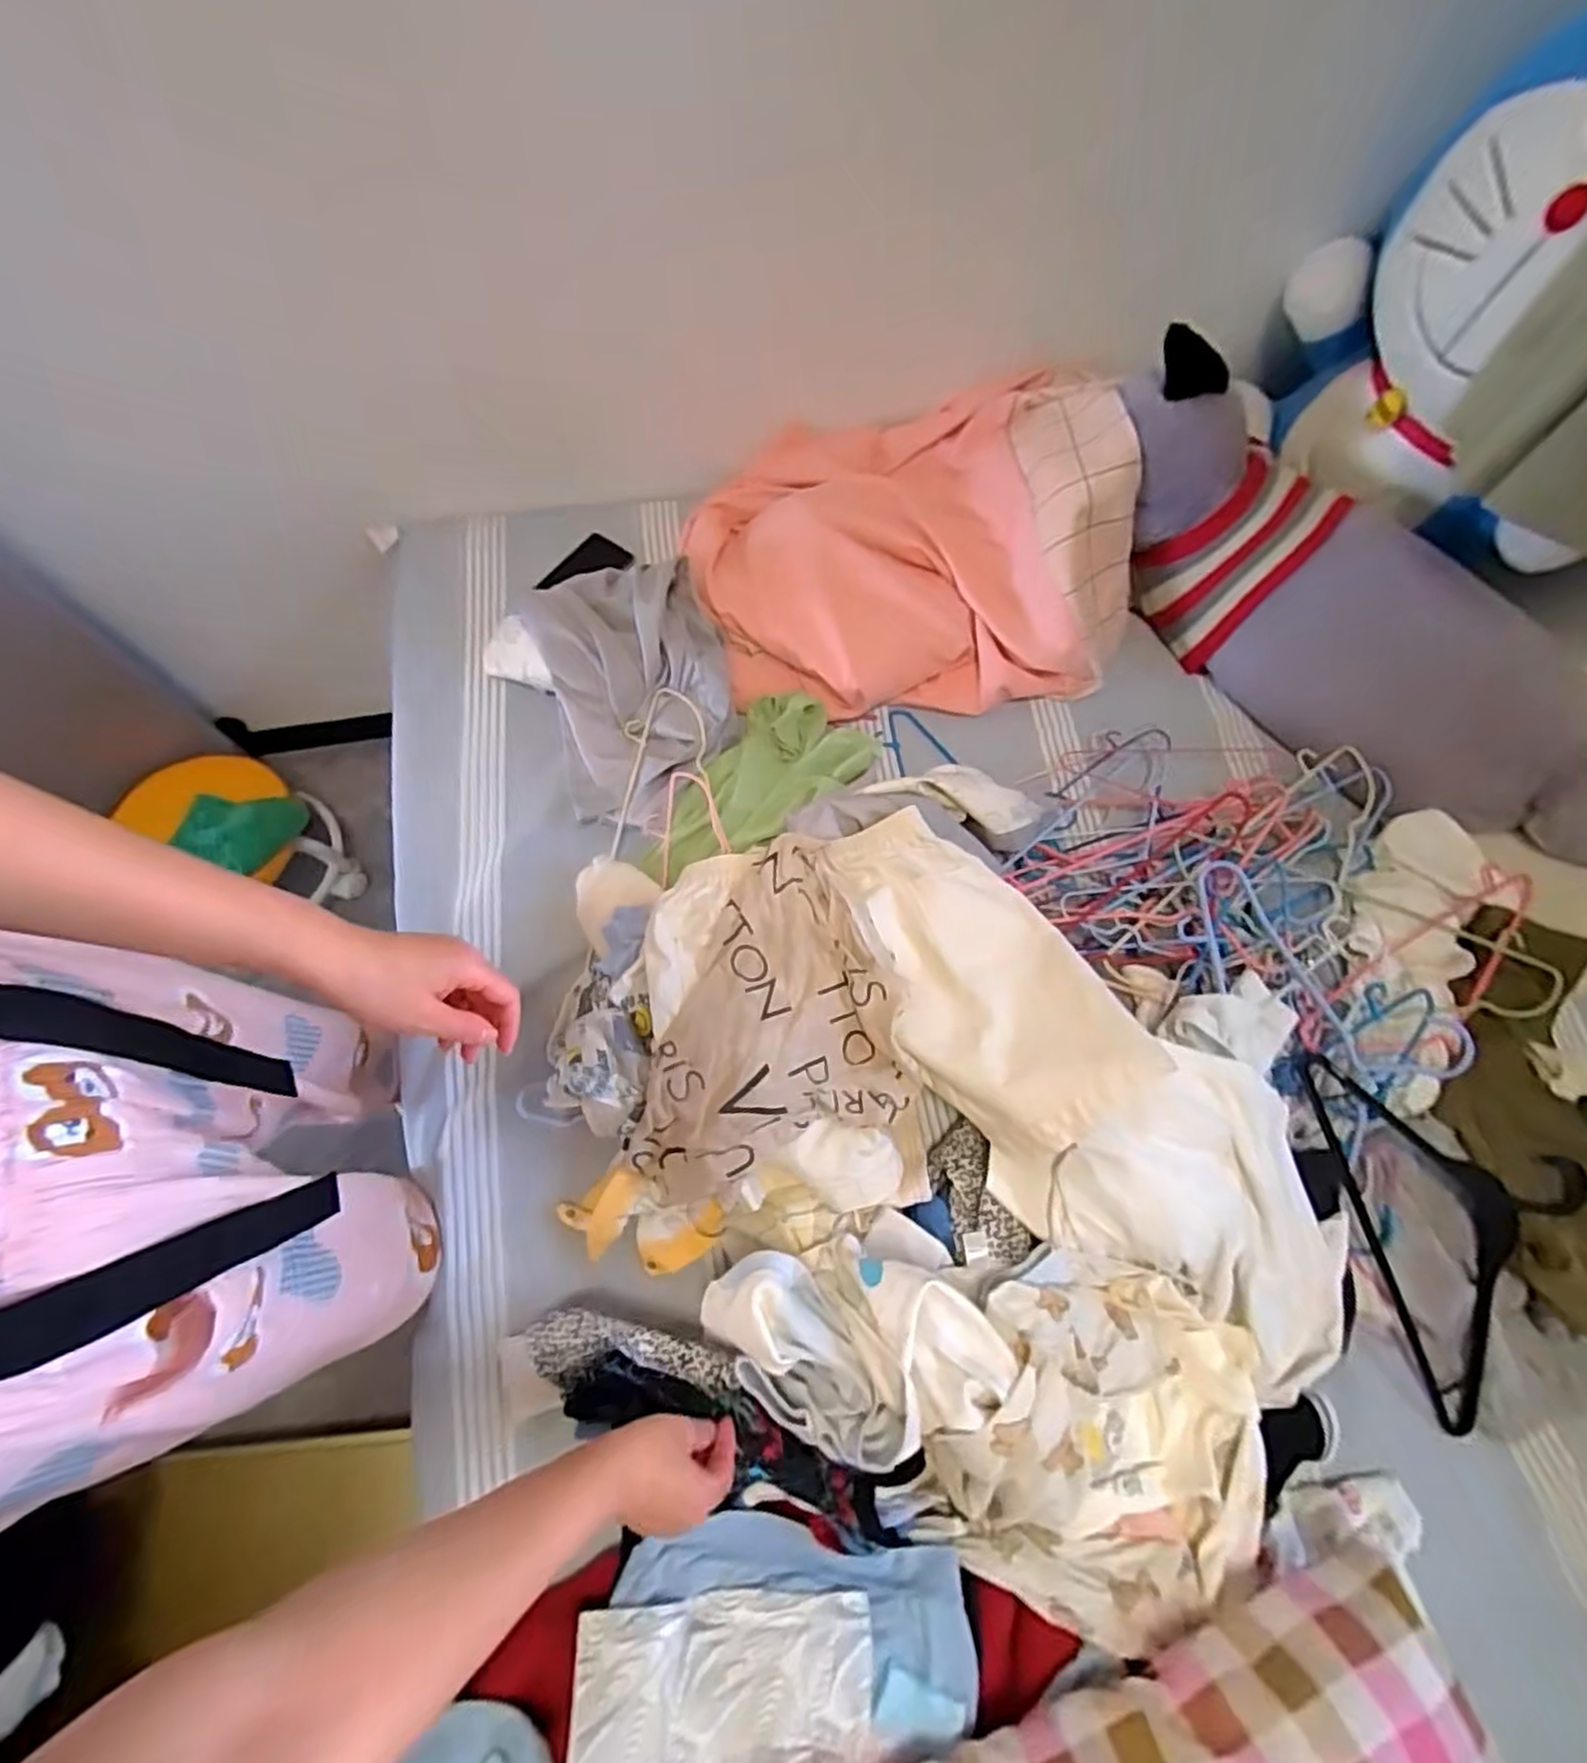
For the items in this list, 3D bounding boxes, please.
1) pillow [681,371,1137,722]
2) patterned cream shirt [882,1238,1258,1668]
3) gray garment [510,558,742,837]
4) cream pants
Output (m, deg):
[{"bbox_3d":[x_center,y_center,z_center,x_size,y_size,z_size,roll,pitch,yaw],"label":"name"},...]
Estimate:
[{"bbox_3d":[0.146,-0.450,0.937,0.551,0.156,0.424,-6,70,-5],"label":"pillow"},{"bbox_3d":[0.239,0.450,0.592,0.316,0.125,0.270,-2,69,-4],"label":"patterned cream shirt"},{"bbox_3d":[-0.189,-0.235,0.892,0.221,0.072,0.330,-17,71,-9],"label":"gray garment"},{"bbox_3d":[0.167,0.077,0.713,0.203,0.077,0.357,-32,74,-13],"label":"cream pants"}]

